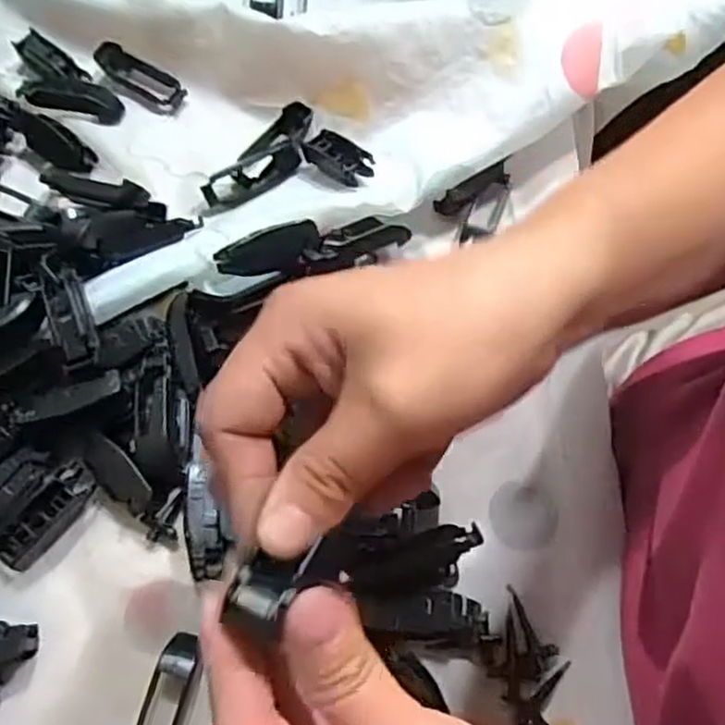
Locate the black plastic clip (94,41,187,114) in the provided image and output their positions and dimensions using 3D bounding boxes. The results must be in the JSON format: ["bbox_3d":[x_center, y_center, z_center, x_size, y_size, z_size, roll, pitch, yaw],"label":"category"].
[{"bbox_3d":[-0.128,-0.164,0.420,0.057,0.014,0.018,29,70,11],"label":"black plastic clip"}]

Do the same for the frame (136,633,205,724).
[{"bbox_3d":[-0.080,0.140,0.297,0.019,0.008,0.056,14,68,5],"label":"frame"}]

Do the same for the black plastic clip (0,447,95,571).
[{"bbox_3d":[-0.148,0.061,0.323,0.035,0.013,0.050,33,71,12],"label":"black plastic clip"}]

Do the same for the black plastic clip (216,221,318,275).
[{"bbox_3d":[-0.044,-0.053,0.345,0.049,0.007,0.024,-24,70,-10],"label":"black plastic clip"}]

